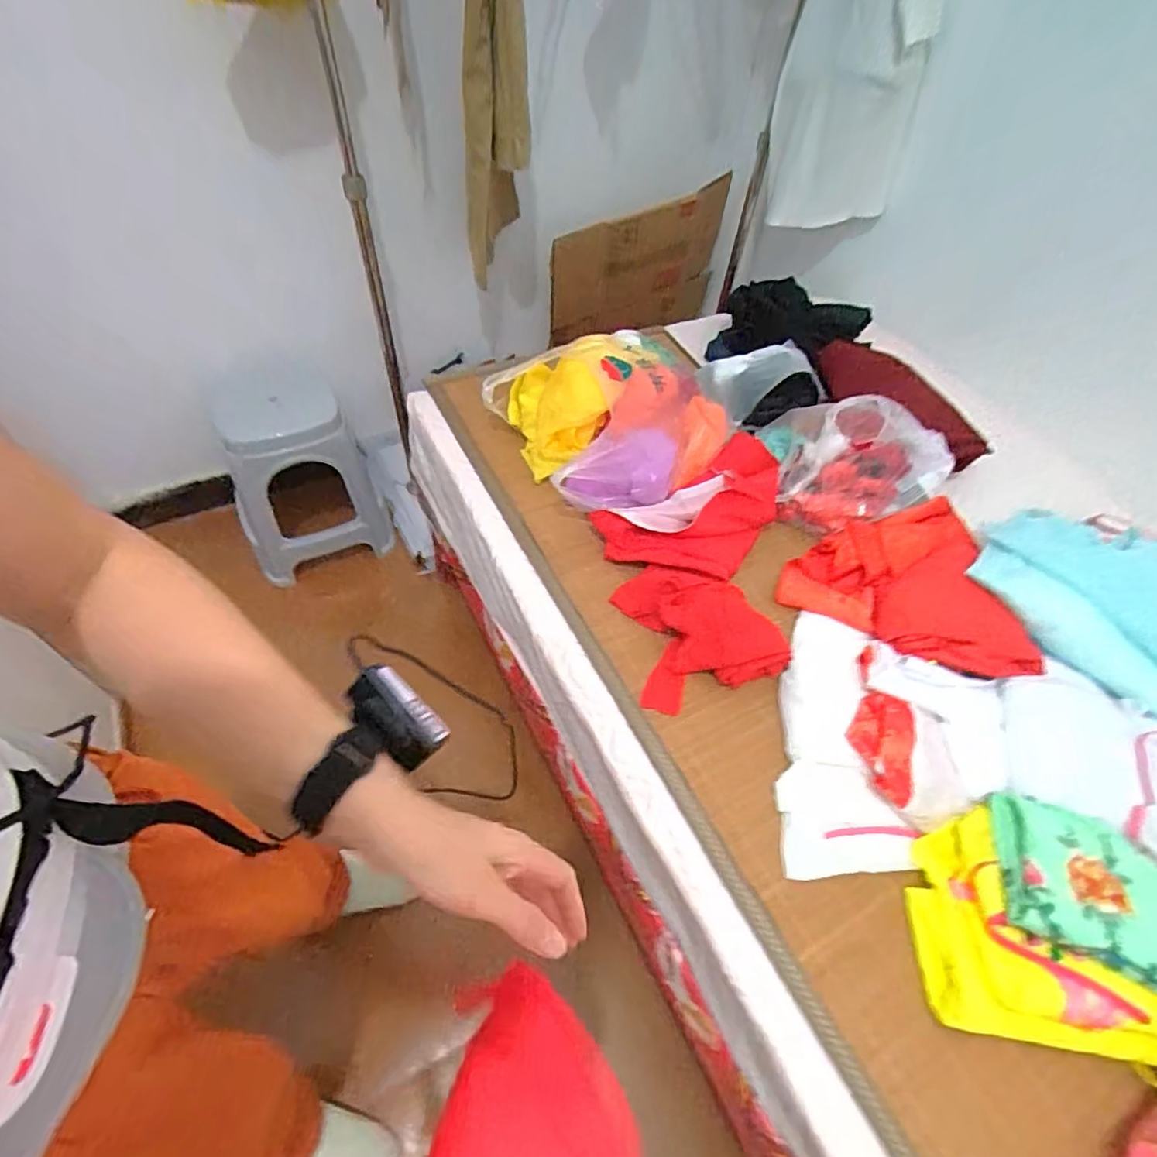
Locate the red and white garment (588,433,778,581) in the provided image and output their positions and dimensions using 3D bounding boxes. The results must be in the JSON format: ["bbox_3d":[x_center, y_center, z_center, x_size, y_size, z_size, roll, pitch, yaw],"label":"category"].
[{"bbox_3d":[0.207,-0.094,0.971,0.327,0.102,0.194,-21,58,-20],"label":"red and white garment"}]

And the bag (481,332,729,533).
[{"bbox_3d":[0.074,-0.267,1.022,0.351,0.160,0.404,-31,61,-25],"label":"bag"}]

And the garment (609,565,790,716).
[{"bbox_3d":[0.161,0.067,0.870,0.196,0.082,0.213,-14,55,-15],"label":"garment"}]

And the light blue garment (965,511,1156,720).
[{"bbox_3d":[0.809,0.004,0.902,0.333,0.052,0.349,-29,60,-24],"label":"light blue garment"}]

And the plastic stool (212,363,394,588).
[{"bbox_3d":[-0.681,-0.250,1.461,0.335,0.418,0.285,-19,57,-19],"label":"plastic stool"}]

